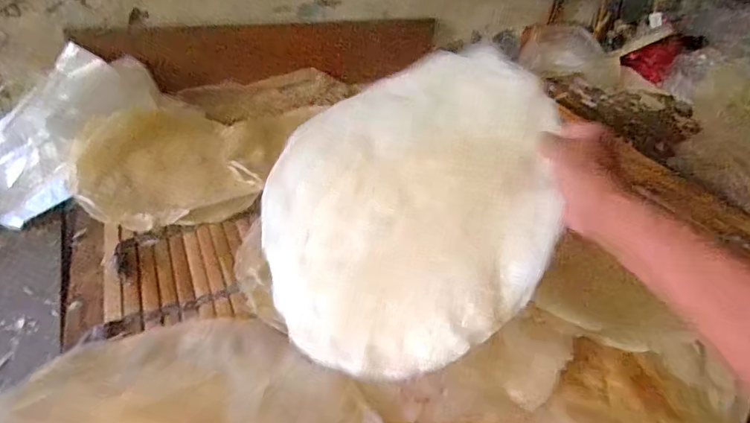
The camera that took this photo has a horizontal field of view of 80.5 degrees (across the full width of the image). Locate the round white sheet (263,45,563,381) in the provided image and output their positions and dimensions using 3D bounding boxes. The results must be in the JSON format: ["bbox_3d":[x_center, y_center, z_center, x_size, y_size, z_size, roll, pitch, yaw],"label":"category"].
[{"bbox_3d":[0.011,-0.007,0.453,0.319,0.017,0.317,-12,61,27],"label":"round white sheet"}]

